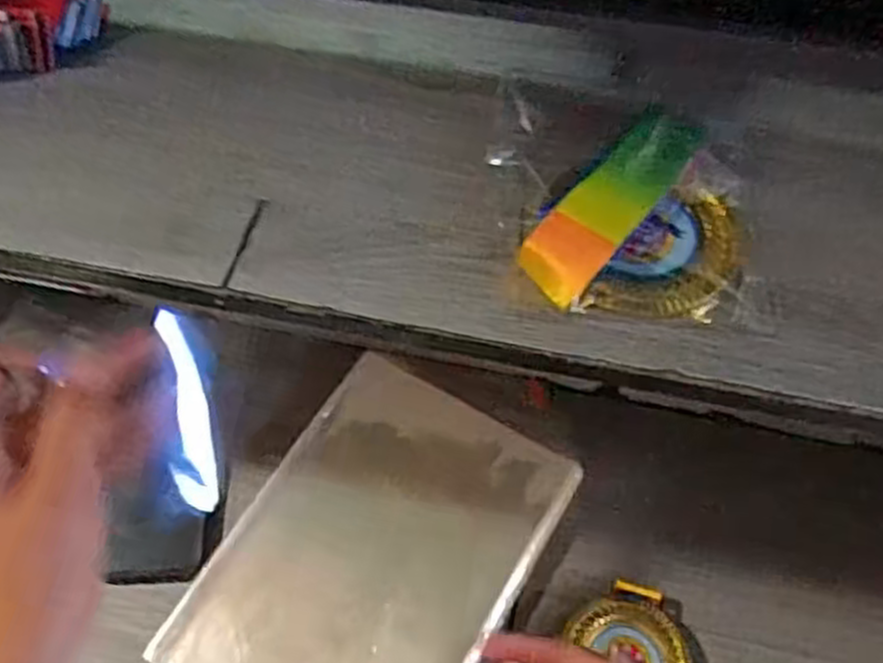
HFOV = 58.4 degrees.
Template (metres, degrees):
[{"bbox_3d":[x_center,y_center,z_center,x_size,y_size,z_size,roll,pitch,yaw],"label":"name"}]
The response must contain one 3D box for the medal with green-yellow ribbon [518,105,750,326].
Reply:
[{"bbox_3d":[0.090,-0.048,0.326,0.074,0.015,0.112,31,64,18],"label":"medal with green-yellow ribbon"}]

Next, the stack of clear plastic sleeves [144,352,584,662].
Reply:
[{"bbox_3d":[-0.045,0.153,0.527,0.179,0.011,0.249,28,66,15],"label":"stack of clear plastic sleeves"}]

